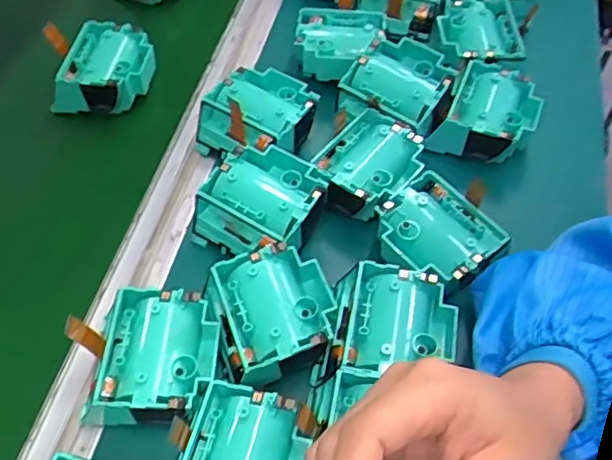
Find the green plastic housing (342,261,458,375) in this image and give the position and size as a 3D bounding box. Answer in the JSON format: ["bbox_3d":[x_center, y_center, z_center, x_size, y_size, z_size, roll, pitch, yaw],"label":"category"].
[{"bbox_3d":[0.058,0.059,0.376,0.064,0.024,0.071,9,56,6],"label":"green plastic housing"}]

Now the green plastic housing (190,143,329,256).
[{"bbox_3d":[-0.029,-0.015,0.437,0.079,0.046,0.076,26,59,16],"label":"green plastic housing"}]

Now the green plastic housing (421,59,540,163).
[{"bbox_3d":[0.144,-0.088,0.486,0.063,0.032,0.085,28,60,17],"label":"green plastic housing"}]

